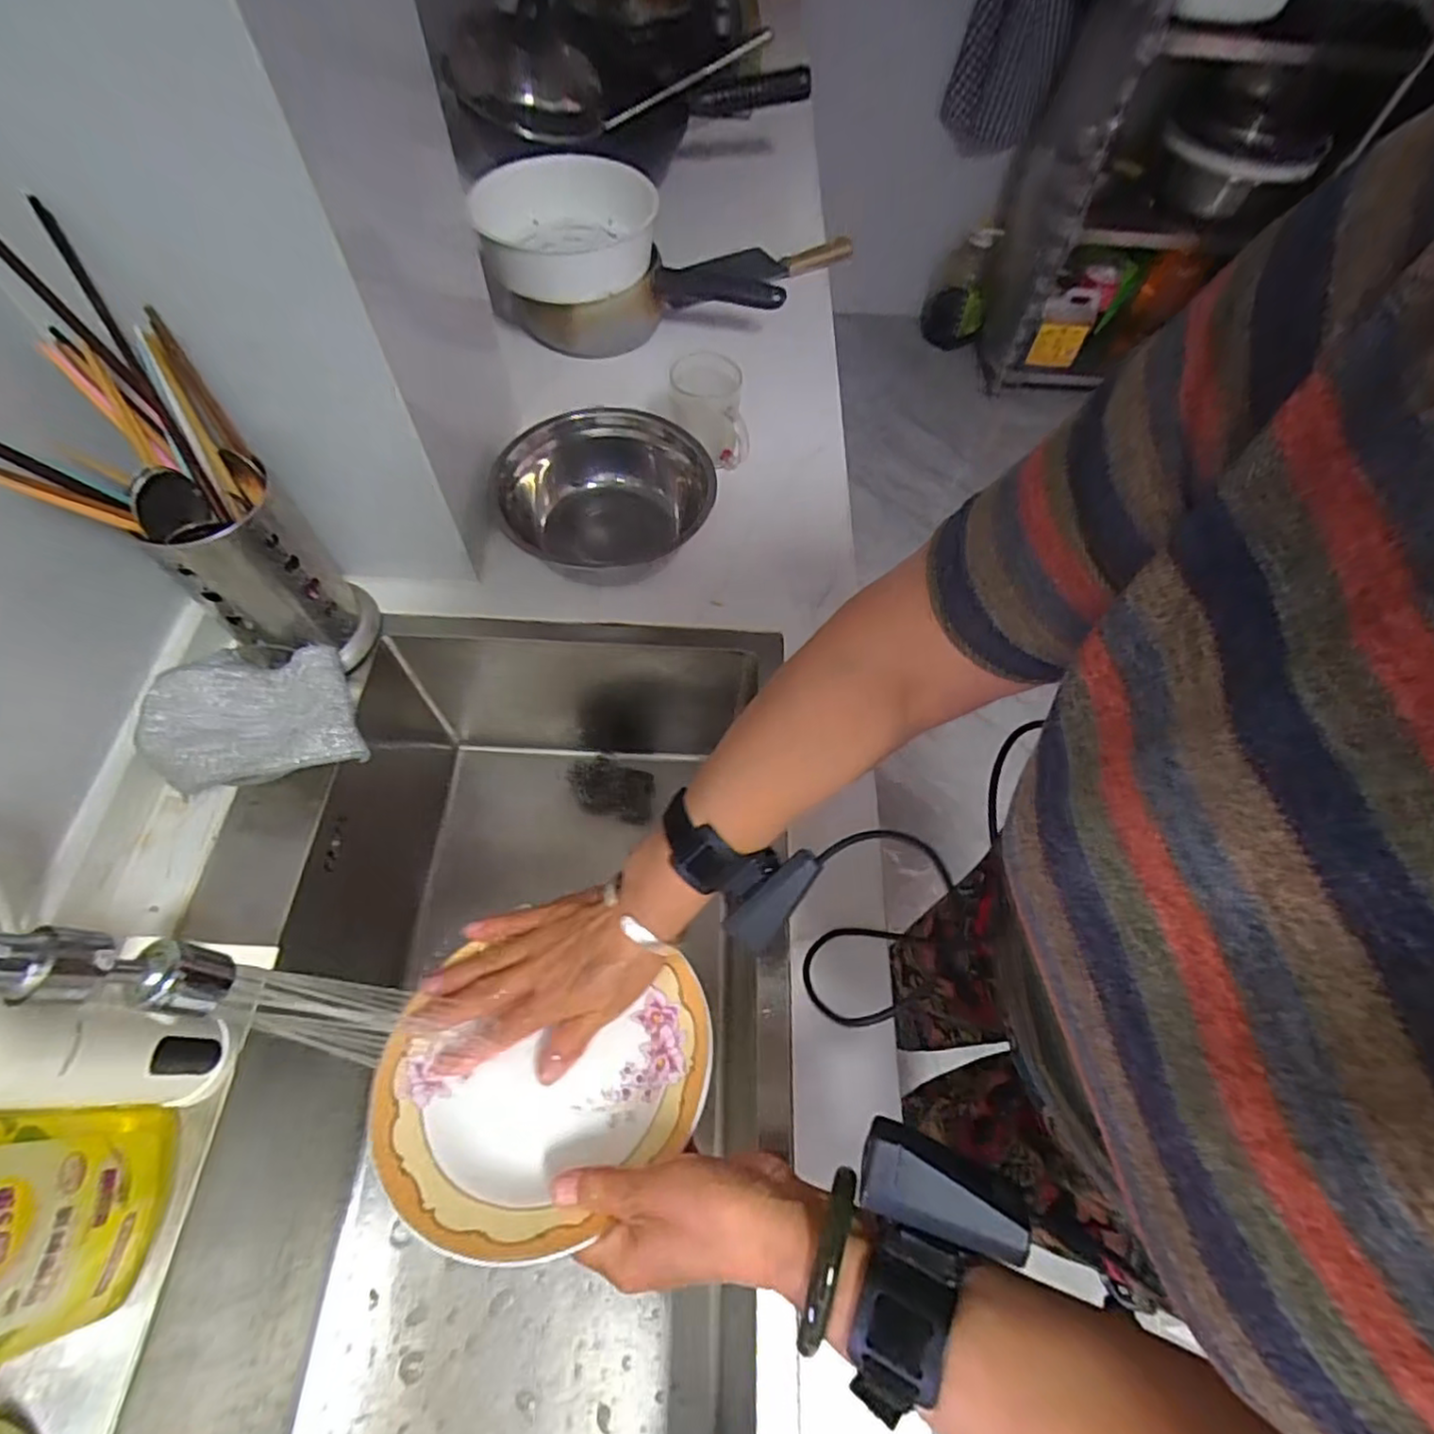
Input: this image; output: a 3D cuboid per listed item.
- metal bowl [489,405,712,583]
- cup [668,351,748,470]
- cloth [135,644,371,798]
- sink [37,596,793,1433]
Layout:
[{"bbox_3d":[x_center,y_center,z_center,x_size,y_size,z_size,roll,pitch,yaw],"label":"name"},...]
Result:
[{"bbox_3d":[-0.105,-0.218,0.643,0.195,0.092,0.180,1,61,-2],"label":"metal bowl"},{"bbox_3d":[-0.012,-0.327,0.705,0.075,0.096,0.083,-10,62,-8],"label":"cup"},{"bbox_3d":[-0.356,-0.001,0.504,0.134,0.035,0.106,-20,64,-13],"label":"cloth"},{"bbox_3d":[-0.173,0.295,0.538,0.423,0.231,0.784,2,61,-2],"label":"sink"}]

